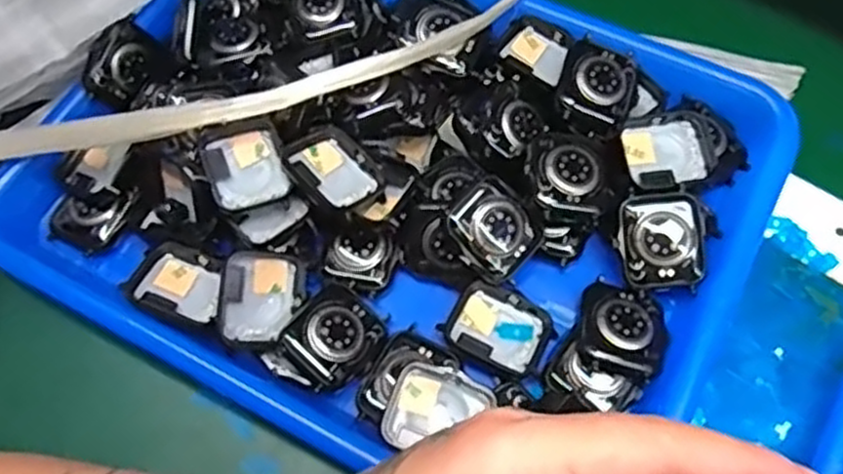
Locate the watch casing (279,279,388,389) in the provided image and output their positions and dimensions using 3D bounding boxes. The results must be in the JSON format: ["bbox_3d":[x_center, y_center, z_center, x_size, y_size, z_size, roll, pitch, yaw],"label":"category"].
[{"bbox_3d":[-0.038,0.044,0.324,0.036,0.013,0.042,40,68,0],"label":"watch casing"}]

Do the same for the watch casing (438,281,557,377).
[{"bbox_3d":[0.036,0.043,0.332,0.043,0.018,0.035,28,69,15],"label":"watch casing"}]

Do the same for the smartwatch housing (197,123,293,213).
[{"bbox_3d":[-0.081,-0.030,0.344,0.034,0.022,0.038,-22,66,-7],"label":"smartwatch housing"}]

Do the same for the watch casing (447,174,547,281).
[{"bbox_3d":[0.034,-0.003,0.328,0.040,0.011,0.037,45,77,-10],"label":"watch casing"}]

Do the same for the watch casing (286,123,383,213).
[{"bbox_3d":[-0.039,-0.031,0.340,0.043,0.011,0.035,44,51,17],"label":"watch casing"}]

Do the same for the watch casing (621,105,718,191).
[{"bbox_3d":[0.116,-0.040,0.341,0.046,0.007,0.036,-18,65,-5],"label":"watch casing"}]

